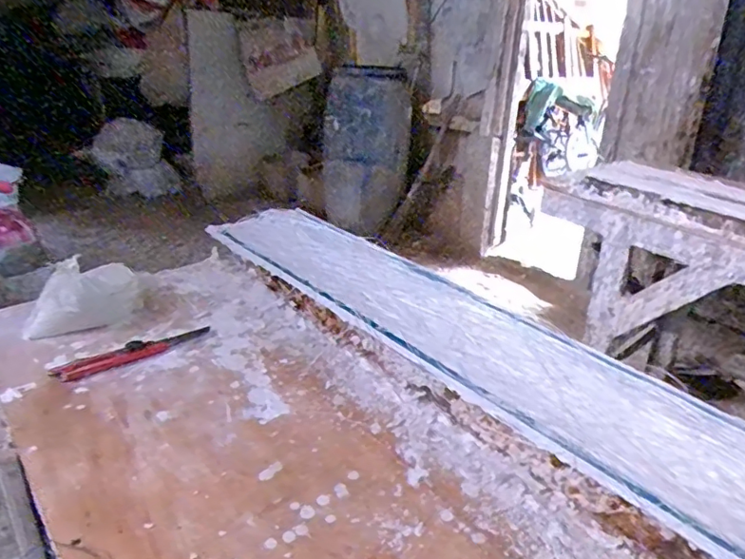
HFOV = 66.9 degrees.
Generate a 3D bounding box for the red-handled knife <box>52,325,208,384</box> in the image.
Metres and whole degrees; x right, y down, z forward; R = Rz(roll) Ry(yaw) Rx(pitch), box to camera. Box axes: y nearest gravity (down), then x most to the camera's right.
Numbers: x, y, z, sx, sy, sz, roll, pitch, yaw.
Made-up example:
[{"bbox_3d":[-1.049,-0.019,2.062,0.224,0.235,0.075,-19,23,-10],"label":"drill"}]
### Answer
[{"bbox_3d":[-0.306,0.093,0.732,0.042,0.012,0.194,26,34,38],"label":"red-handled knife"}]

